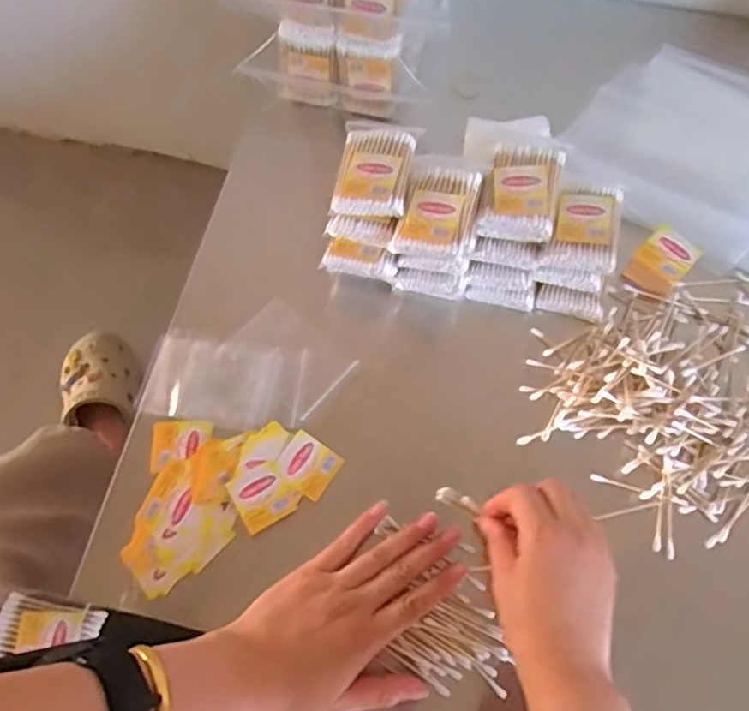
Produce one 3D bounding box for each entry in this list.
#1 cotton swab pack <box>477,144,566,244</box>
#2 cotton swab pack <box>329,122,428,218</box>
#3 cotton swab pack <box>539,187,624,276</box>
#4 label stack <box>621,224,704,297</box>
[{"bbox_3d":[0.116,-0.126,0.497,0.053,0.033,0.071,14,71,6],"label":"cotton swab pack"},{"bbox_3d":[0.001,-0.149,0.498,0.056,0.014,0.081,9,70,5],"label":"cotton swab pack"},{"bbox_3d":[0.168,-0.101,0.499,0.052,0.018,0.074,17,71,7],"label":"cotton swab pack"},{"bbox_3d":[0.240,-0.078,0.528,0.043,0.016,0.054,41,76,14],"label":"label stack"}]

